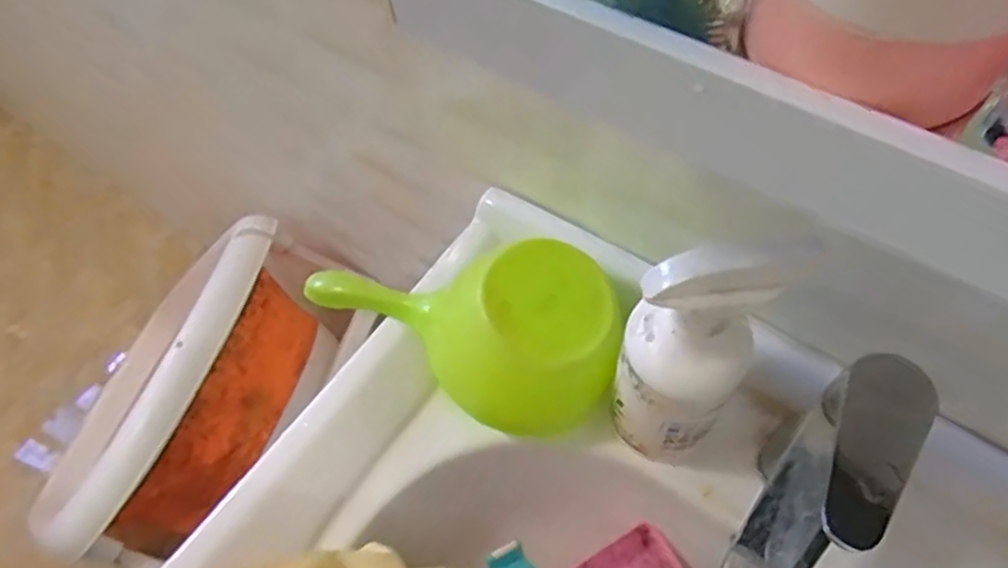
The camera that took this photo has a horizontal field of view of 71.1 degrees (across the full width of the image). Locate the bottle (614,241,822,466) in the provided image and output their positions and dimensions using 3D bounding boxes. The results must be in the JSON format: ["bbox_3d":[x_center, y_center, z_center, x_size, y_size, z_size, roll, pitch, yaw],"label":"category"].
[{"bbox_3d":[0.105,0.040,0.408,0.070,0.193,0.071,38,69,22],"label":"bottle"}]

